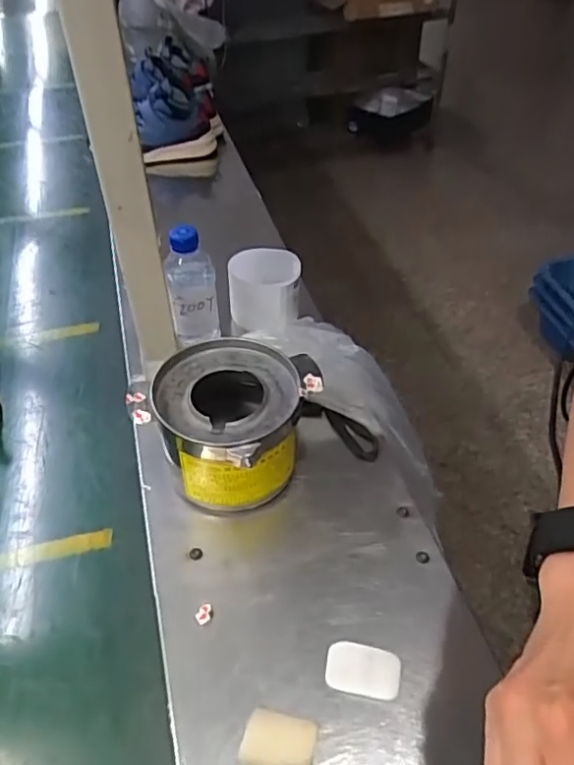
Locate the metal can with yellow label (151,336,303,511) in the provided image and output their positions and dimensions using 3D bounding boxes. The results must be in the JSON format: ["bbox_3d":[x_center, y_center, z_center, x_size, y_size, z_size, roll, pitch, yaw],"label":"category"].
[{"bbox_3d":[-0.057,0.048,0.608,0.136,0.118,0.148,0,43,0],"label":"metal can with yellow label"}]

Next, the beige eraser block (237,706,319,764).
[{"bbox_3d":[-0.006,0.272,0.450,0.054,0.014,0.042,10,44,10],"label":"beige eraser block"}]

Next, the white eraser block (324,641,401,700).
[{"bbox_3d":[0.063,0.236,0.490,0.060,0.009,0.037,7,44,6],"label":"white eraser block"}]

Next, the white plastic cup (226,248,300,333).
[{"bbox_3d":[-0.029,-0.125,0.783,0.089,0.070,0.090,0,43,0],"label":"white plastic cup"}]

